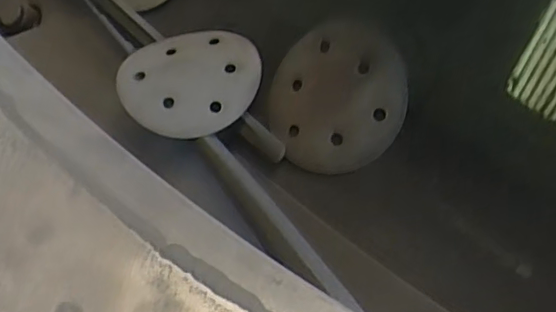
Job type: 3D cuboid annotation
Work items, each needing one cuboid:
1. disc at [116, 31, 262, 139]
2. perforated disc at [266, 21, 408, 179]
[{"bbox_3d":[-0.076,-0.066,0.505,0.118,0.013,0.108,0,57,0],"label":"disc"},{"bbox_3d":[0.047,-0.048,0.481,0.116,0.010,0.116,-18,81,25],"label":"perforated disc"}]

